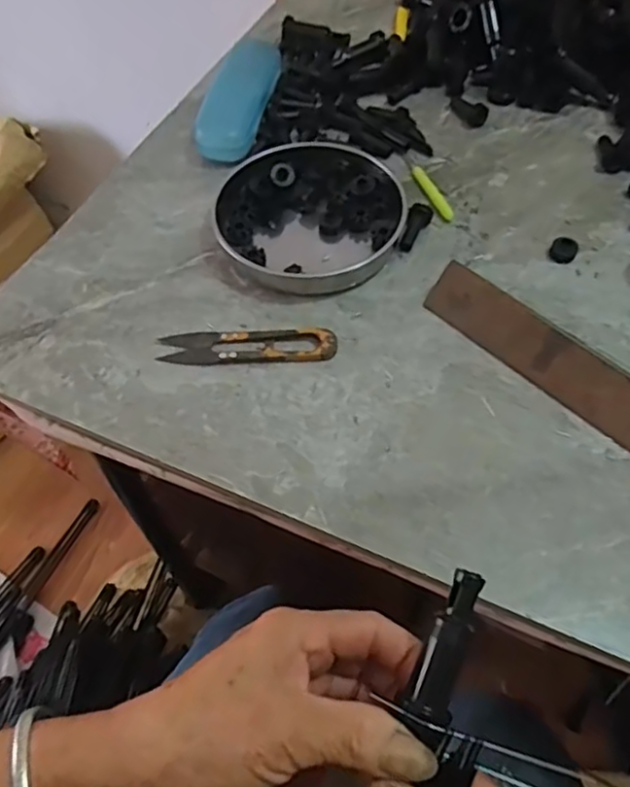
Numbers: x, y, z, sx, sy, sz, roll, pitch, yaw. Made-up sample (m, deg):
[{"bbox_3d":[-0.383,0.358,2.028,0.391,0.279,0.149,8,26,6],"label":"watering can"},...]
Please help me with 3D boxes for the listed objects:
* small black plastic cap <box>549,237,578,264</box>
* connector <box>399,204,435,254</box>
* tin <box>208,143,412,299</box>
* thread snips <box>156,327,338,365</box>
[{"bbox_3d":[0.182,-0.104,0.469,0.019,0.013,0.019,-1,56,1],"label":"small black plastic cap"},{"bbox_3d":[0.074,-0.124,0.481,0.016,0.011,0.044,23,59,16],"label":"connector"},{"bbox_3d":[-0.002,-0.134,0.482,0.125,0.028,0.132,-1,56,1],"label":"tin"},{"bbox_3d":[-0.045,-0.032,0.426,0.116,0.010,0.027,-1,56,0],"label":"thread snips"}]

